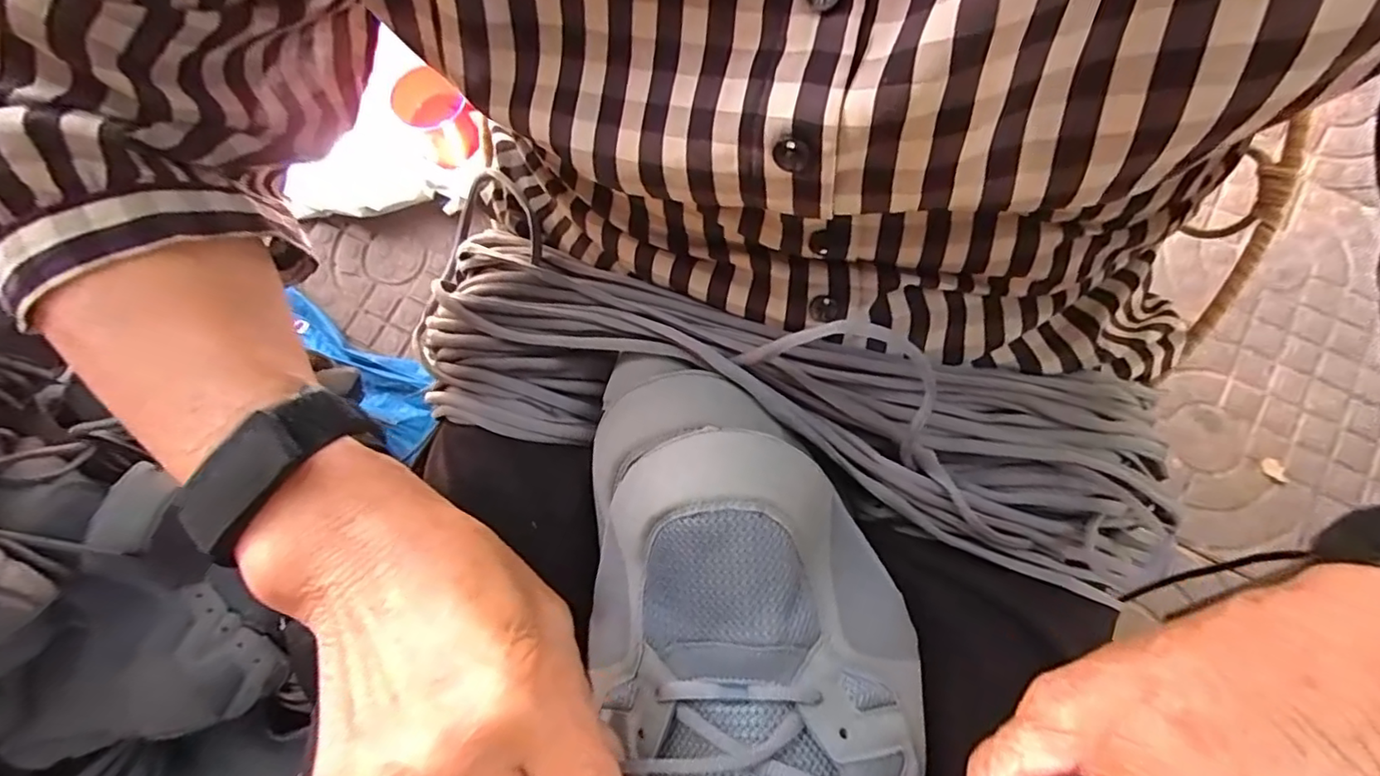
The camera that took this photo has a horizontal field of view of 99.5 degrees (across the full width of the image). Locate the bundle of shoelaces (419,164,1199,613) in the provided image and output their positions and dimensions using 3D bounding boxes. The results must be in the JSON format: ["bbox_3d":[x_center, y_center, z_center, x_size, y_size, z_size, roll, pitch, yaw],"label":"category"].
[{"bbox_3d":[0.040,0.001,0.275,0.386,0.078,0.119,20,80,4],"label":"bundle of shoelaces"}]

